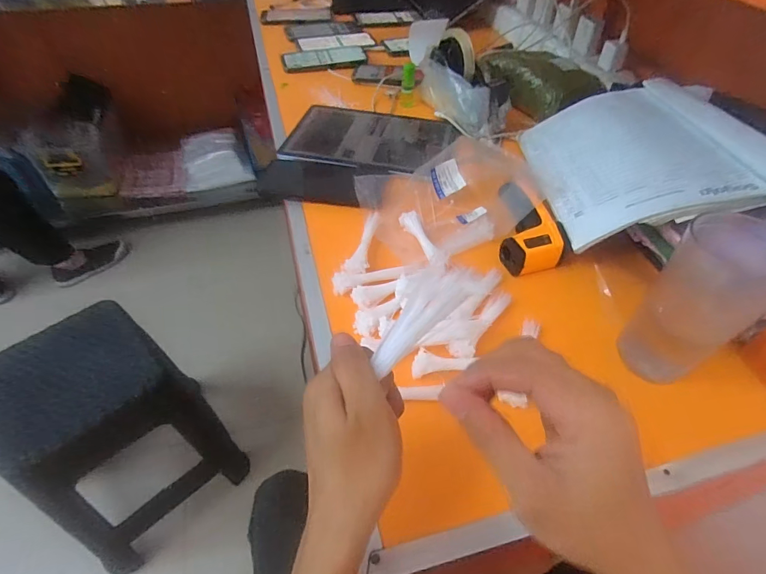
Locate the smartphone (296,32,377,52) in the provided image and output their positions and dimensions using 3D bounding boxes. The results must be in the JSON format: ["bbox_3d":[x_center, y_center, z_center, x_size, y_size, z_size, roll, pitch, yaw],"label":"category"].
[{"bbox_3d":[-0.099,-0.521,0.905,0.161,0.007,0.071,-9,50,-11],"label":"smartphone"}]

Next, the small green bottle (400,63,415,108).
[{"bbox_3d":[0.044,-0.356,0.732,0.024,0.049,0.026,4,49,1],"label":"small green bottle"}]

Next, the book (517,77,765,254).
[{"bbox_3d":[0.311,-0.173,0.533,0.221,0.025,0.282,-17,42,18],"label":"book"}]

